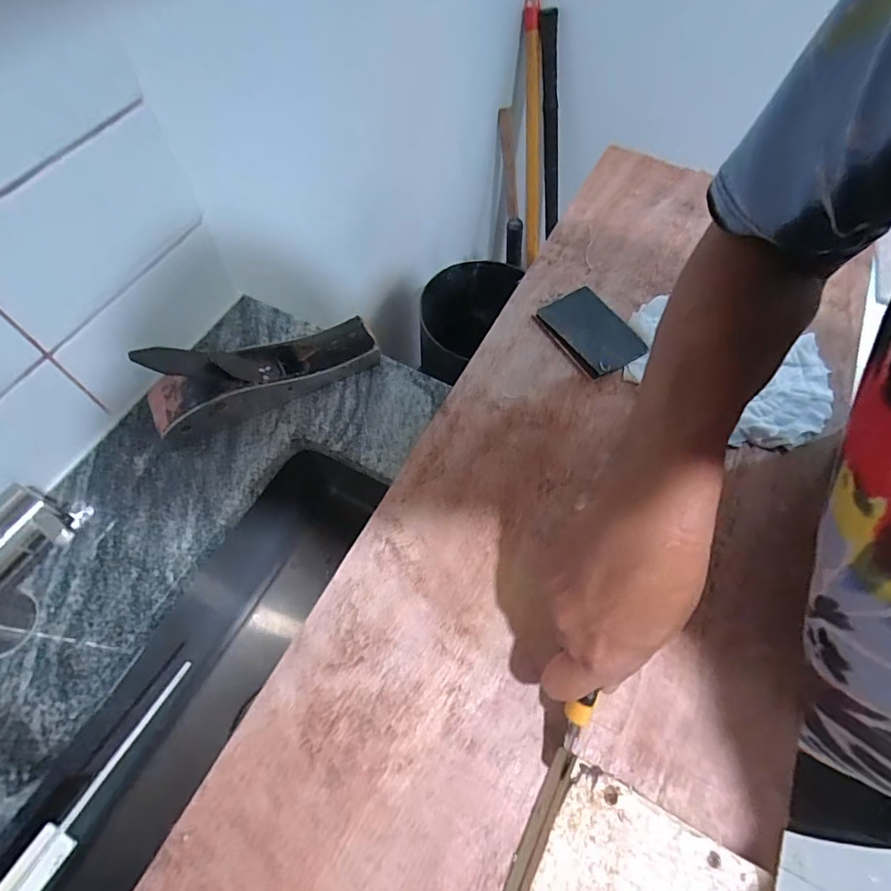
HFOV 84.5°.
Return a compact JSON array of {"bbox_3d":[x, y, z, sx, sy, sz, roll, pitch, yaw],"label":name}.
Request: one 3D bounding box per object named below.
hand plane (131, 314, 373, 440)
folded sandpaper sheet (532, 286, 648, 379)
[{"bbox_3d":[-0.162,-0.074,0.434,0.203,0.080,0.054,-27,67,-15],"label":"hand plane"},{"bbox_3d":[0.140,-0.113,0.482,0.073,0.010,0.099,-28,63,-13],"label":"folded sandpaper sheet"}]

